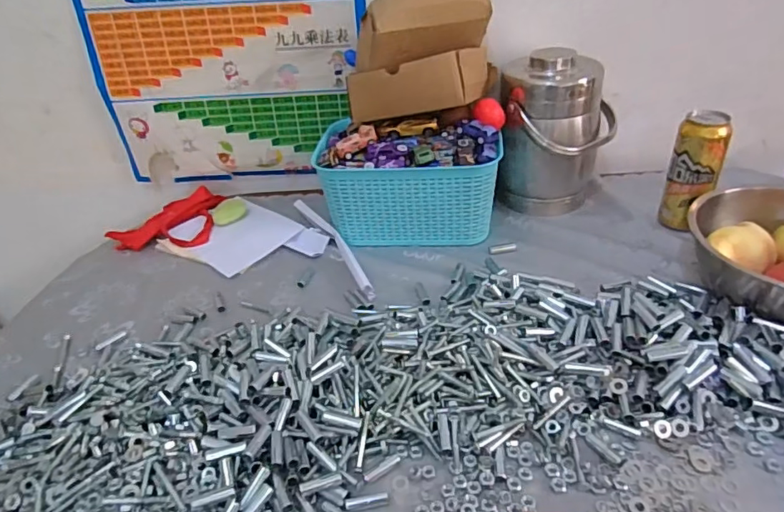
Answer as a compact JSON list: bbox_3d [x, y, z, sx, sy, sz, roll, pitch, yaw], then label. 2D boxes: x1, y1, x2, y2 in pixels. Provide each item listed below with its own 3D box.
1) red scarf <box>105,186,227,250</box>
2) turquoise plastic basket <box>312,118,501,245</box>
[{"bbox_3d":[-0.389,-0.071,0.925,0.167,0.018,0.175,-3,35,4],"label":"red scarf"},{"bbox_3d":[0.028,-0.116,0.824,0.265,0.138,0.164,-2,35,5],"label":"turquoise plastic basket"}]

